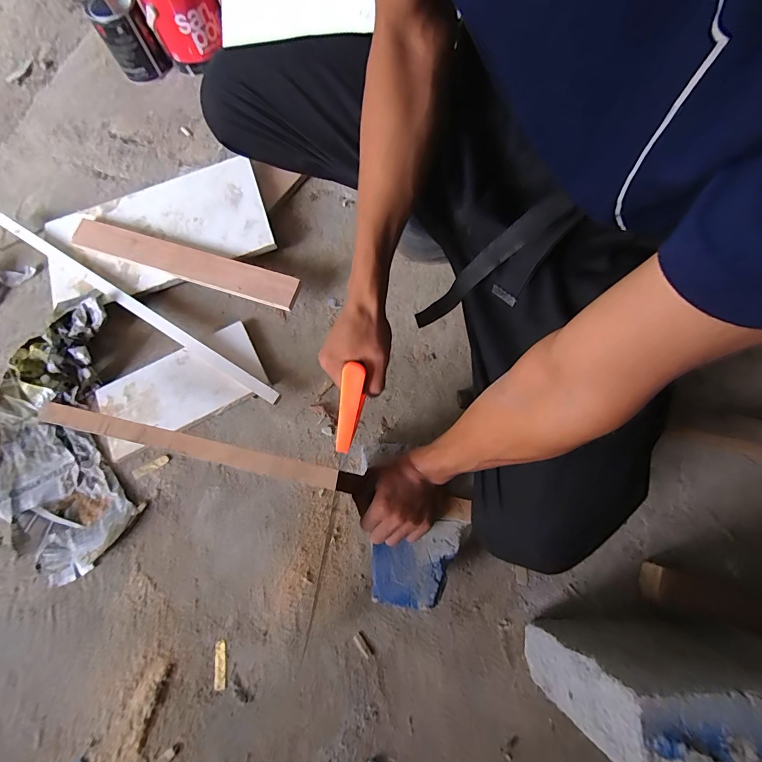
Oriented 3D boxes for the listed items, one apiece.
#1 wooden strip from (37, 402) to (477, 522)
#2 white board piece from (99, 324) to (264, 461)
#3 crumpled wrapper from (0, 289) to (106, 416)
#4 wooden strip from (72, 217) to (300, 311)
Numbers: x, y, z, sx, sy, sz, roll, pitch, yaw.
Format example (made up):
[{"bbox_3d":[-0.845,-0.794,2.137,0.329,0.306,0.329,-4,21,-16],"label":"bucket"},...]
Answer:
[{"bbox_3d":[-0.172,0.103,0.480,0.578,0.023,0.028,12,74,3],"label":"wooden strip"},{"bbox_3d":[-0.341,0.009,0.619,0.271,0.012,0.137,-27,73,-5],"label":"white board piece"},{"bbox_3d":[-0.551,-0.050,0.631,0.143,0.056,0.236,8,73,4],"label":"crumpled wrapper"},{"bbox_3d":[-0.358,-0.217,0.656,0.456,0.022,0.062,19,74,8],"label":"wooden strip"}]

